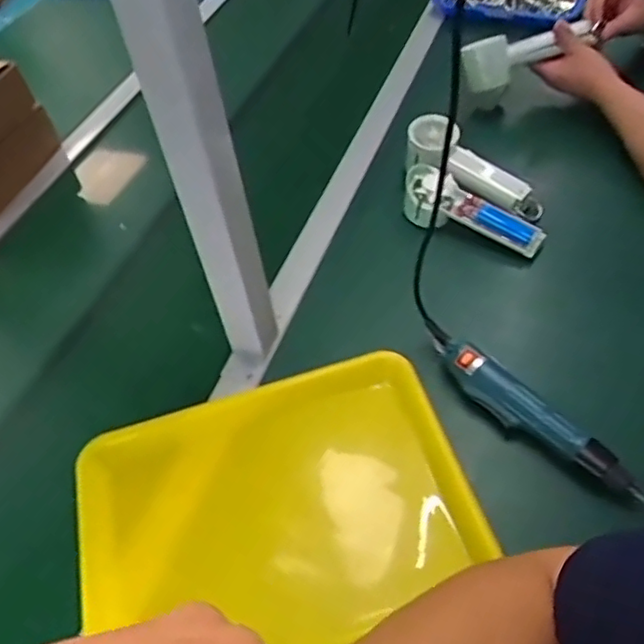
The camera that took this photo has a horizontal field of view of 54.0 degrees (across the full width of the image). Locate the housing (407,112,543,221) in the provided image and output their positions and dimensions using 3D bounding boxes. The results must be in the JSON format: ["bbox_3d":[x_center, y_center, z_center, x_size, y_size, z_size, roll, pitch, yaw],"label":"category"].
[{"bbox_3d":[0.185,-0.183,0.765,0.187,0.056,0.048,34,59,0],"label":"housing"}]

